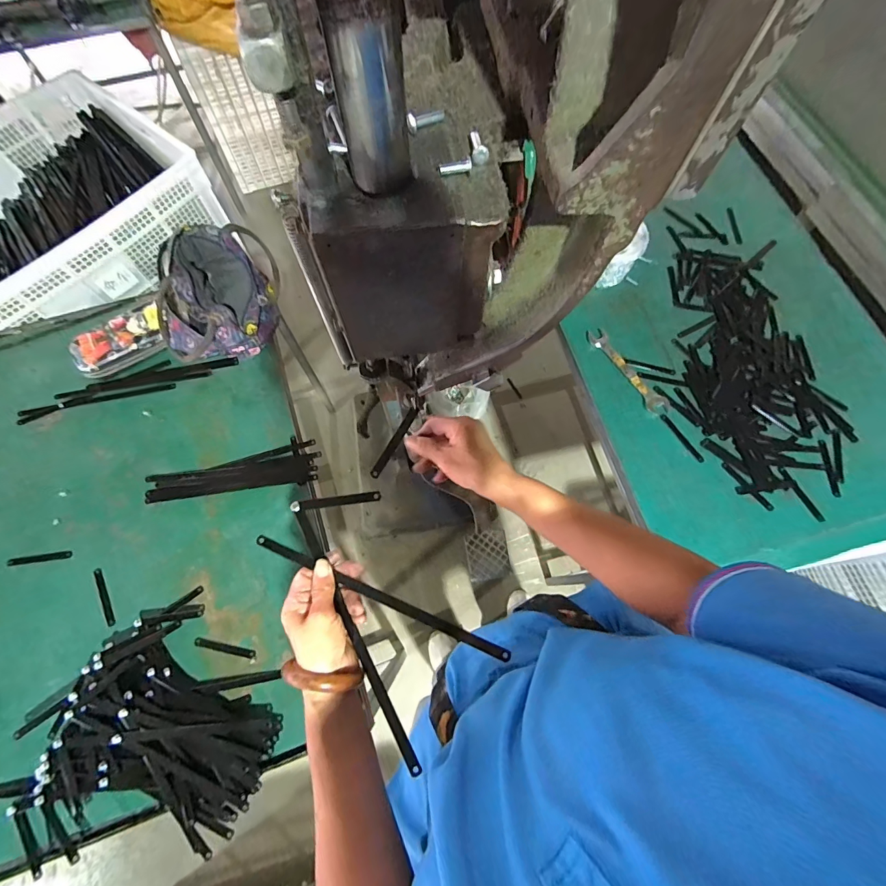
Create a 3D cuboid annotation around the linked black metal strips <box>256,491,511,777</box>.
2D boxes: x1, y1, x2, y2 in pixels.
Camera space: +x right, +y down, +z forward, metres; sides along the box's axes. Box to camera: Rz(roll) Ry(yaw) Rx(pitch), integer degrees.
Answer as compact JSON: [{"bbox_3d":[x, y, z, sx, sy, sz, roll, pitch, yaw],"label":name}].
[{"bbox_3d":[-0.065,0.169,0.437,0.138,0.018,0.284,-37,77,-10],"label":"linked black metal strips"}]

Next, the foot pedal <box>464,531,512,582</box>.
[{"bbox_3d":[0.142,0.366,1.326,0.127,0.025,0.150,-11,84,-5],"label":"foot pedal"}]

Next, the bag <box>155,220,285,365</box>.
[{"bbox_3d":[-0.444,-0.267,0.794,0.174,0.143,0.233,2,71,3],"label":"bag"}]

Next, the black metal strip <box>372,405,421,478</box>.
[{"bbox_3d":[-0.059,-0.001,0.503,0.011,0.006,0.099,31,81,2],"label":"black metal strip"}]

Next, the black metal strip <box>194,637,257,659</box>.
[{"bbox_3d":[-0.354,0.333,0.660,0.100,0.004,0.013,13,57,0],"label":"black metal strip"}]

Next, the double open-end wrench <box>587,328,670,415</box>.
[{"bbox_3d":[0.344,-0.135,0.756,0.040,0.005,0.194,-31,72,-8],"label":"double open-end wrench"}]

